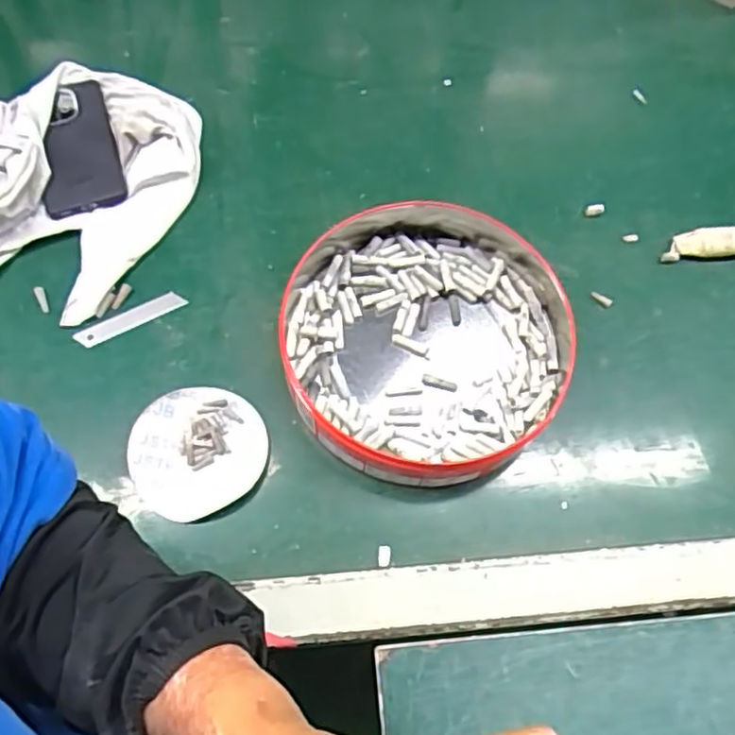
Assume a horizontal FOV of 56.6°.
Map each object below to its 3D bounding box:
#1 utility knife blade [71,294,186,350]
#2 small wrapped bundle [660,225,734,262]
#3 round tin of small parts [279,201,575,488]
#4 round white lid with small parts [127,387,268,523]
[{"bbox_3d":[-0.234,-0.047,0.672,0.108,0.004,0.021,-26,80,-6],"label":"utility knife blade"},{"bbox_3d":[0.353,-0.127,0.690,0.104,0.022,0.030,-4,68,-3],"label":"small wrapped bundle"},{"bbox_3d":[0.053,-0.038,0.635,0.267,0.055,0.276,0,68,-1],"label":"round tin of small parts"},{"bbox_3d":[-0.152,0.073,0.611,0.119,0.018,0.113,0,68,-1],"label":"round white lid with small parts"}]

